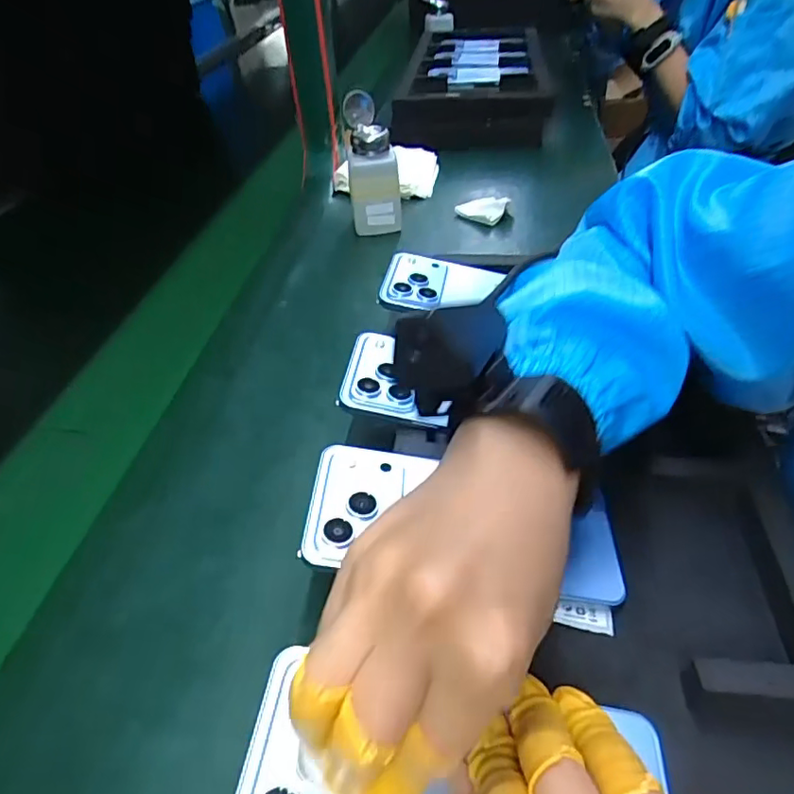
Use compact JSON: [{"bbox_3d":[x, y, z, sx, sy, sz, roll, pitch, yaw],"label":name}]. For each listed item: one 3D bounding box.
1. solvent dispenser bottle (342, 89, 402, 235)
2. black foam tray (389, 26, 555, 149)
[{"bbox_3d":[-0.025,-0.241,0.598,0.055,0.133,0.045,-10,43,-6],"label":"solvent dispenser bottle"},{"bbox_3d":[0.140,-0.528,0.942,0.236,0.074,0.511,4,44,10],"label":"black foam tray"}]

